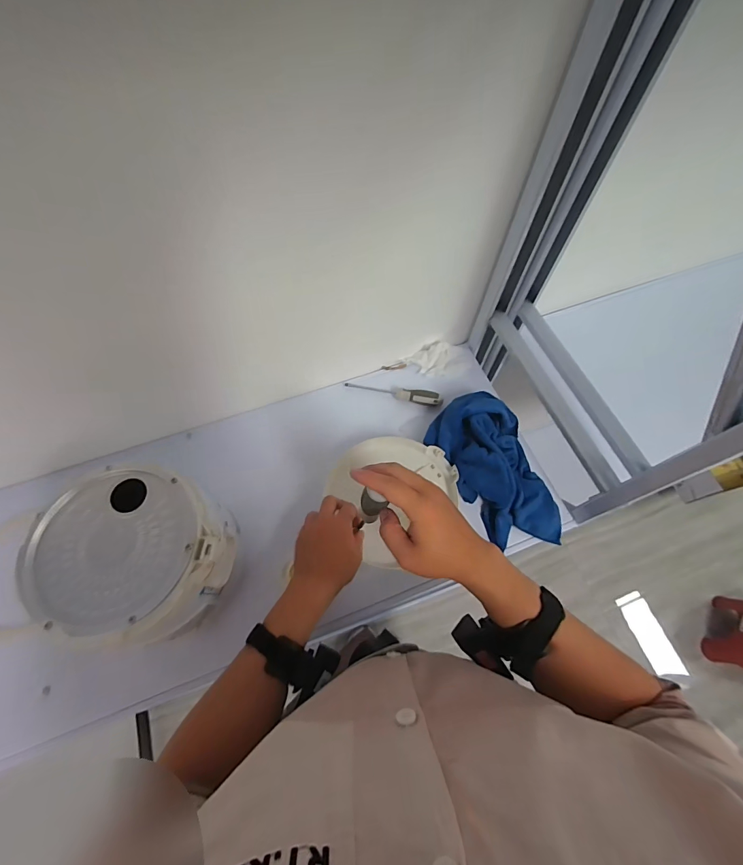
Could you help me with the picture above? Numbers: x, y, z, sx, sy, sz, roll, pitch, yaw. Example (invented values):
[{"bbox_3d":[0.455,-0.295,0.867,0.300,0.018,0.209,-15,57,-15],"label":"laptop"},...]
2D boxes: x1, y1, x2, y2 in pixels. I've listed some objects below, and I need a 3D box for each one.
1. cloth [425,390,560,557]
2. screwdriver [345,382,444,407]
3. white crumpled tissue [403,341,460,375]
[{"bbox_3d":[0.199,0.065,0.637,0.162,0.074,0.265,-22,66,-10],"label":"cloth"},{"bbox_3d":[0.042,-0.076,0.731,0.184,0.021,0.024,12,65,6],"label":"screwdriver"},{"bbox_3d":[0.119,-0.146,0.755,0.108,0.030,0.065,7,64,3],"label":"white crumpled tissue"}]

